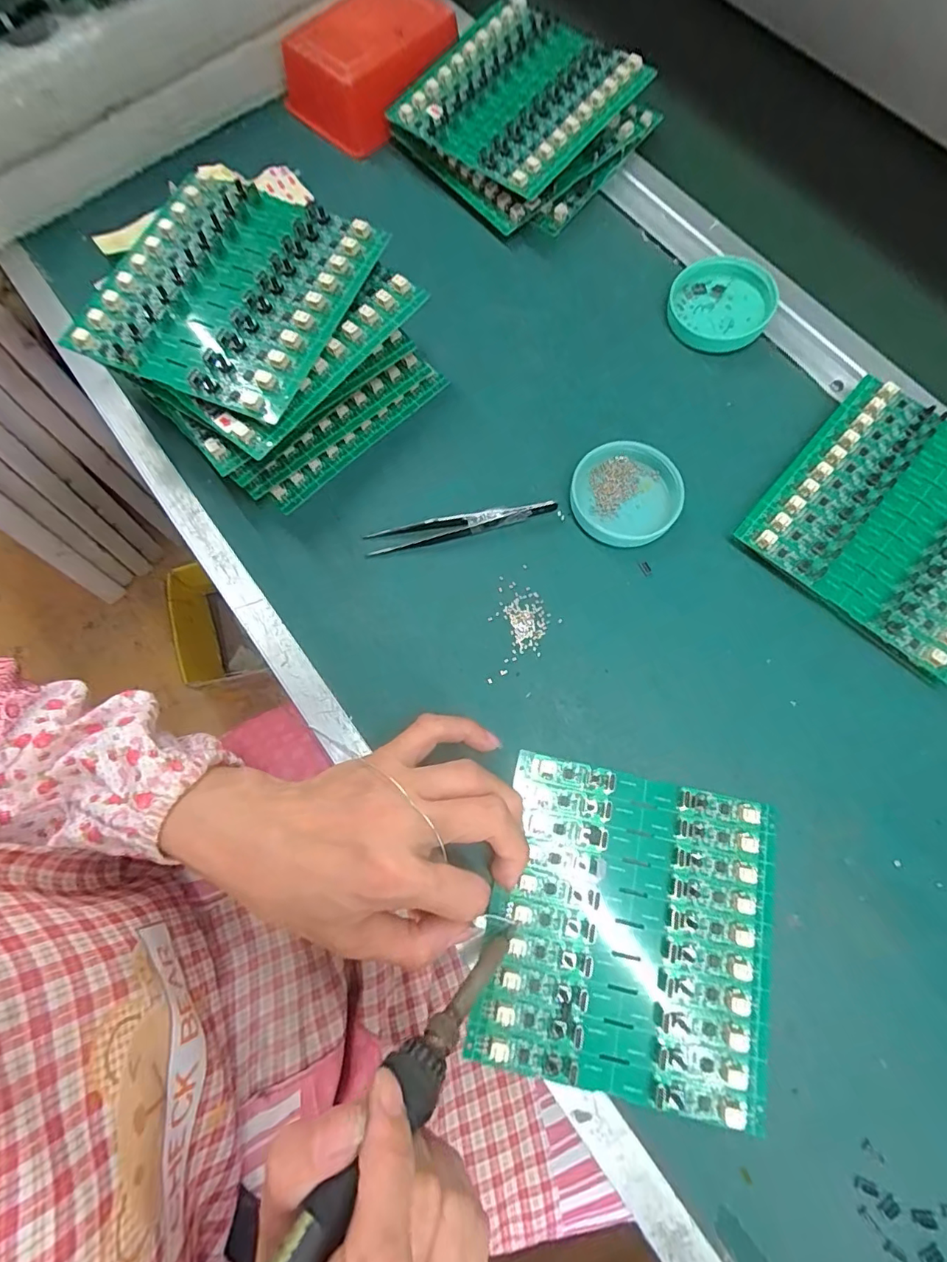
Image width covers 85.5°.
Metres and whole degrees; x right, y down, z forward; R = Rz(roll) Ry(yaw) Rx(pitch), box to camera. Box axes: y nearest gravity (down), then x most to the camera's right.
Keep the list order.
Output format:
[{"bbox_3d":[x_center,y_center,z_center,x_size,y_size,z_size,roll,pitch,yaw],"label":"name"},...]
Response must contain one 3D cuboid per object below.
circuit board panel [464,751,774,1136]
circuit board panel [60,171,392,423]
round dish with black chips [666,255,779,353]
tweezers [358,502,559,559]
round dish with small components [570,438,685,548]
[{"bbox_3d":[0.076,0.144,0.249,0.132,0.006,0.142,11,73,3],"label":"circuit board panel"},{"bbox_3d":[-0.137,-0.194,0.289,0.128,0.012,0.138,23,75,8],"label":"circuit board panel"},{"bbox_3d":[0.168,-0.222,0.349,0.063,0.014,0.063,-1,85,9],"label":"round dish with black chips"},{"bbox_3d":[-0.008,-0.065,0.308,0.114,0.014,0.014,-12,73,-3],"label":"tweezers"},{"bbox_3d":[0.093,-0.084,0.310,0.064,0.016,0.062,0,73,1],"label":"round dish with small components"}]

